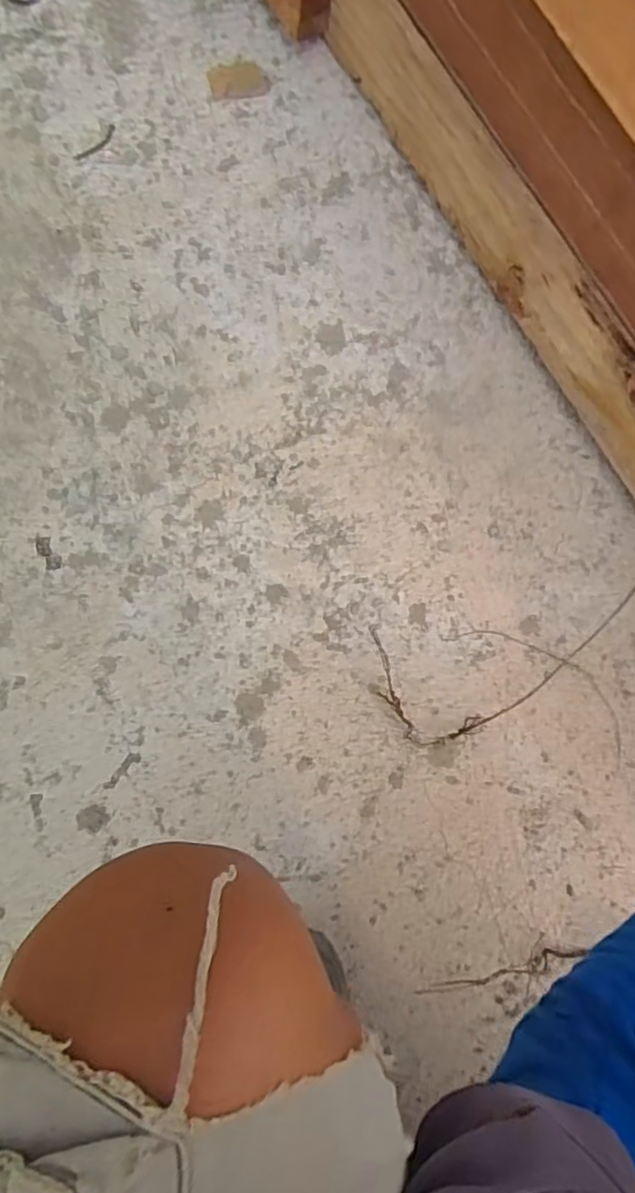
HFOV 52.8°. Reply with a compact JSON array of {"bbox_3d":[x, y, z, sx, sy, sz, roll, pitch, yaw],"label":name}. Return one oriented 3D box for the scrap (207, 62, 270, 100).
[{"bbox_3d":[-0.077,-0.506,0.626,0.057,0.004,0.035,-11,81,-8],"label":"scrap"}]

